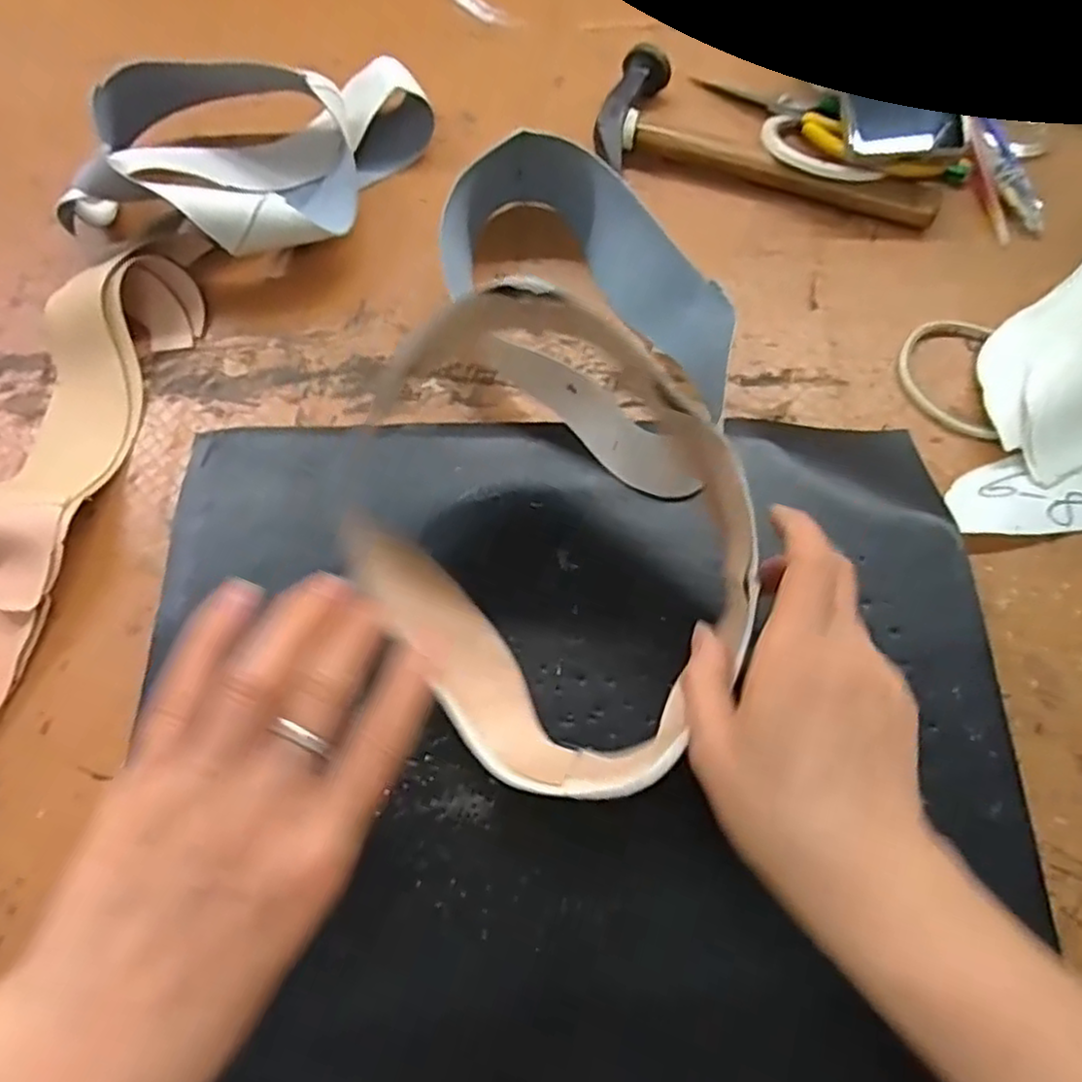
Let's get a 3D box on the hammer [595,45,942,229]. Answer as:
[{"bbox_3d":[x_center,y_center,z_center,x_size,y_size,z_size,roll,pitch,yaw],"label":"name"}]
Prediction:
[{"bbox_3d":[0.160,-0.285,0.495,0.232,0.028,0.095,13,69,6],"label":"hammer"}]

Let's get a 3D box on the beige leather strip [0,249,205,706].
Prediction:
[{"bbox_3d":[-0.291,0.018,0.373,0.071,0.033,0.431,9,68,4],"label":"beige leather strip"}]

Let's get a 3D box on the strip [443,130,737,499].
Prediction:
[{"bbox_3d":[0.030,-0.146,0.425,0.126,0.055,0.265,-34,71,-12],"label":"strip"}]

